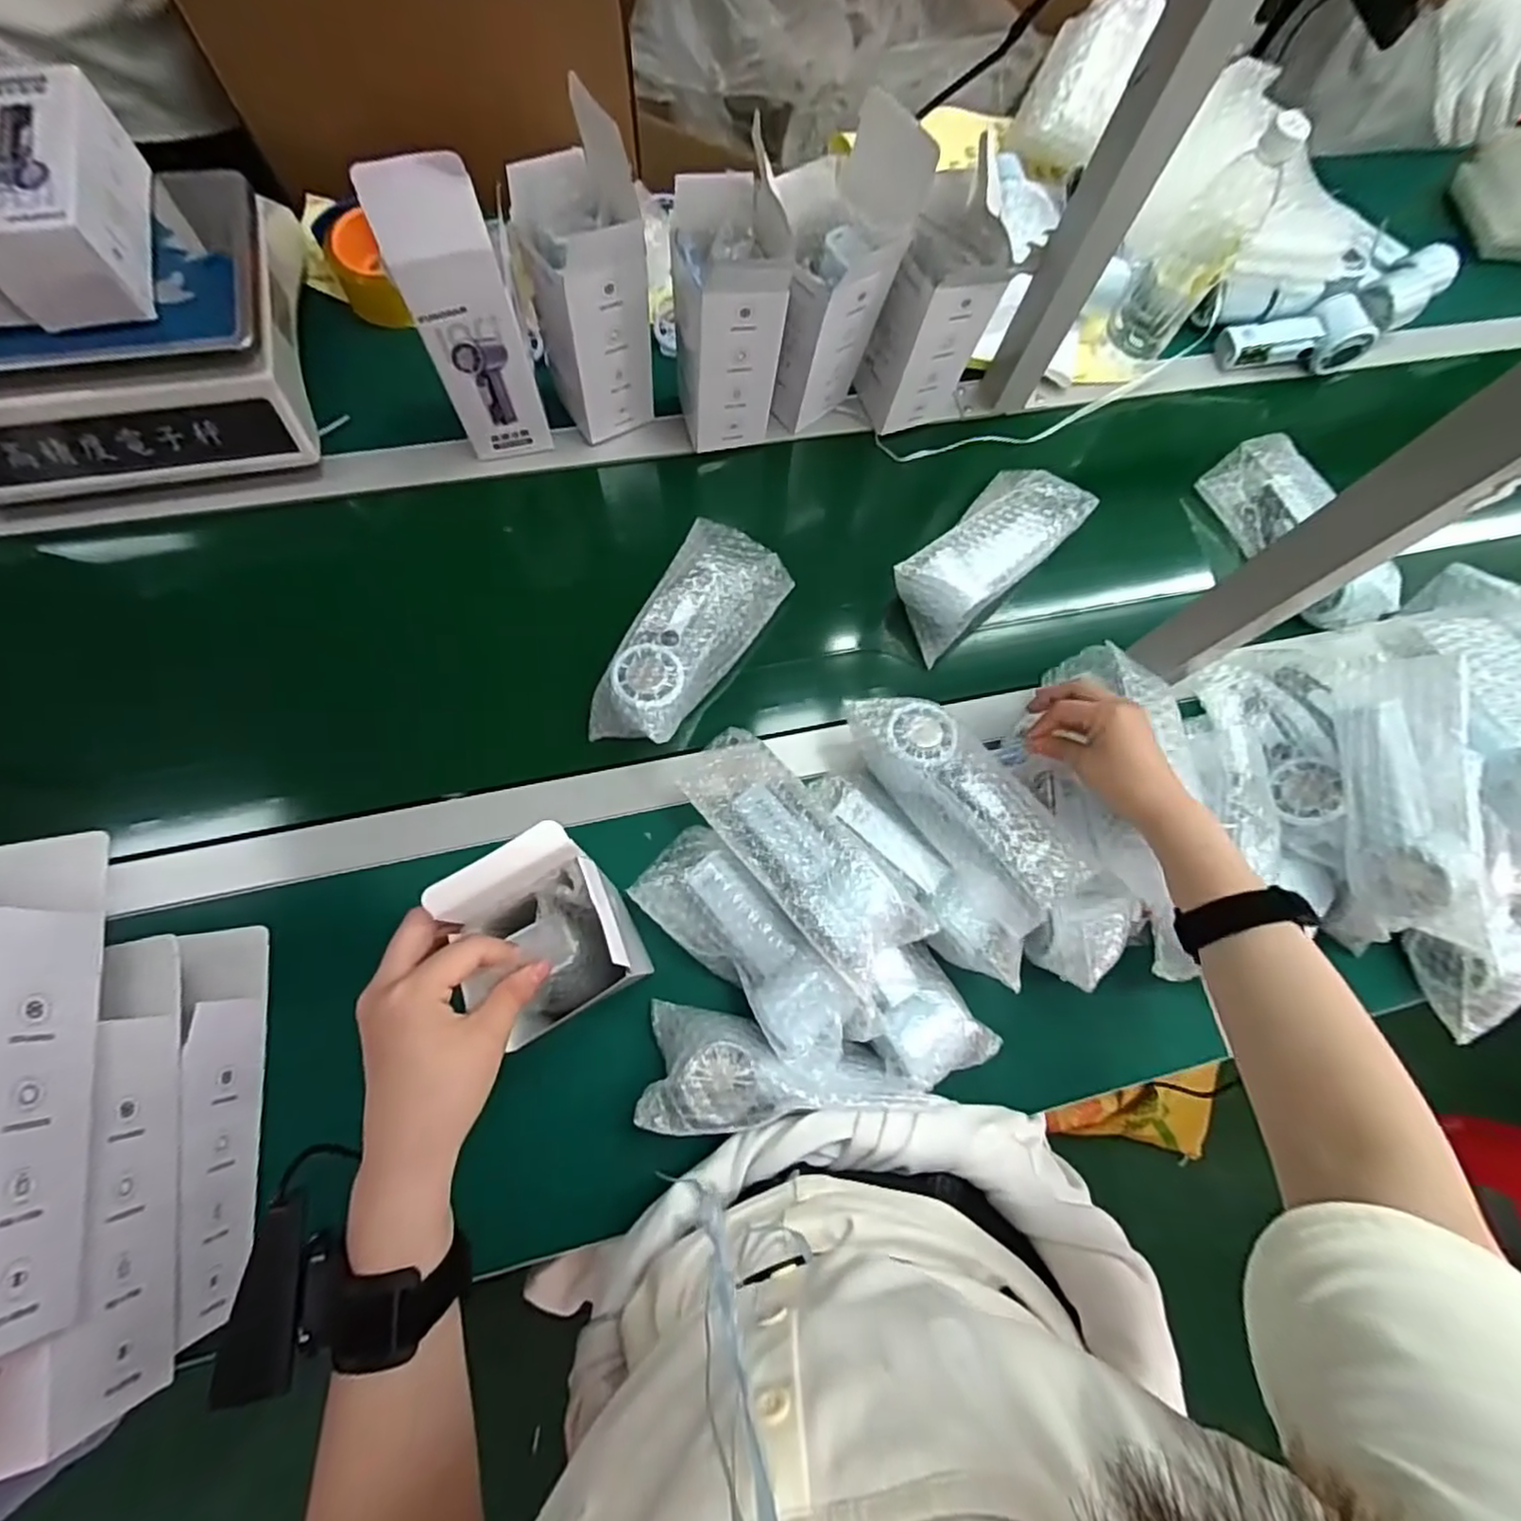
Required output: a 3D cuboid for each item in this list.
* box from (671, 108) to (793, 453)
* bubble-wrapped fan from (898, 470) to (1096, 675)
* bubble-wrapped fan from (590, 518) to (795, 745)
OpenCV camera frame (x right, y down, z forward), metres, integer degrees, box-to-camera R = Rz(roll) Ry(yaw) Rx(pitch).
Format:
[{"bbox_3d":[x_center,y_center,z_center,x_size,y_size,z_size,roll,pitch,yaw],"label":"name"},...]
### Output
[{"bbox_3d":[-0.029,-0.376,0.582,0.091,0.186,0.096,-8,78,-3],"label":"box"},{"bbox_3d":[0.211,-0.196,0.620,0.086,0.059,0.211,44,80,8],"label":"bubble-wrapped fan"},{"bbox_3d":[-0.056,-0.106,0.568,0.092,0.065,0.207,25,78,4],"label":"bubble-wrapped fan"}]

